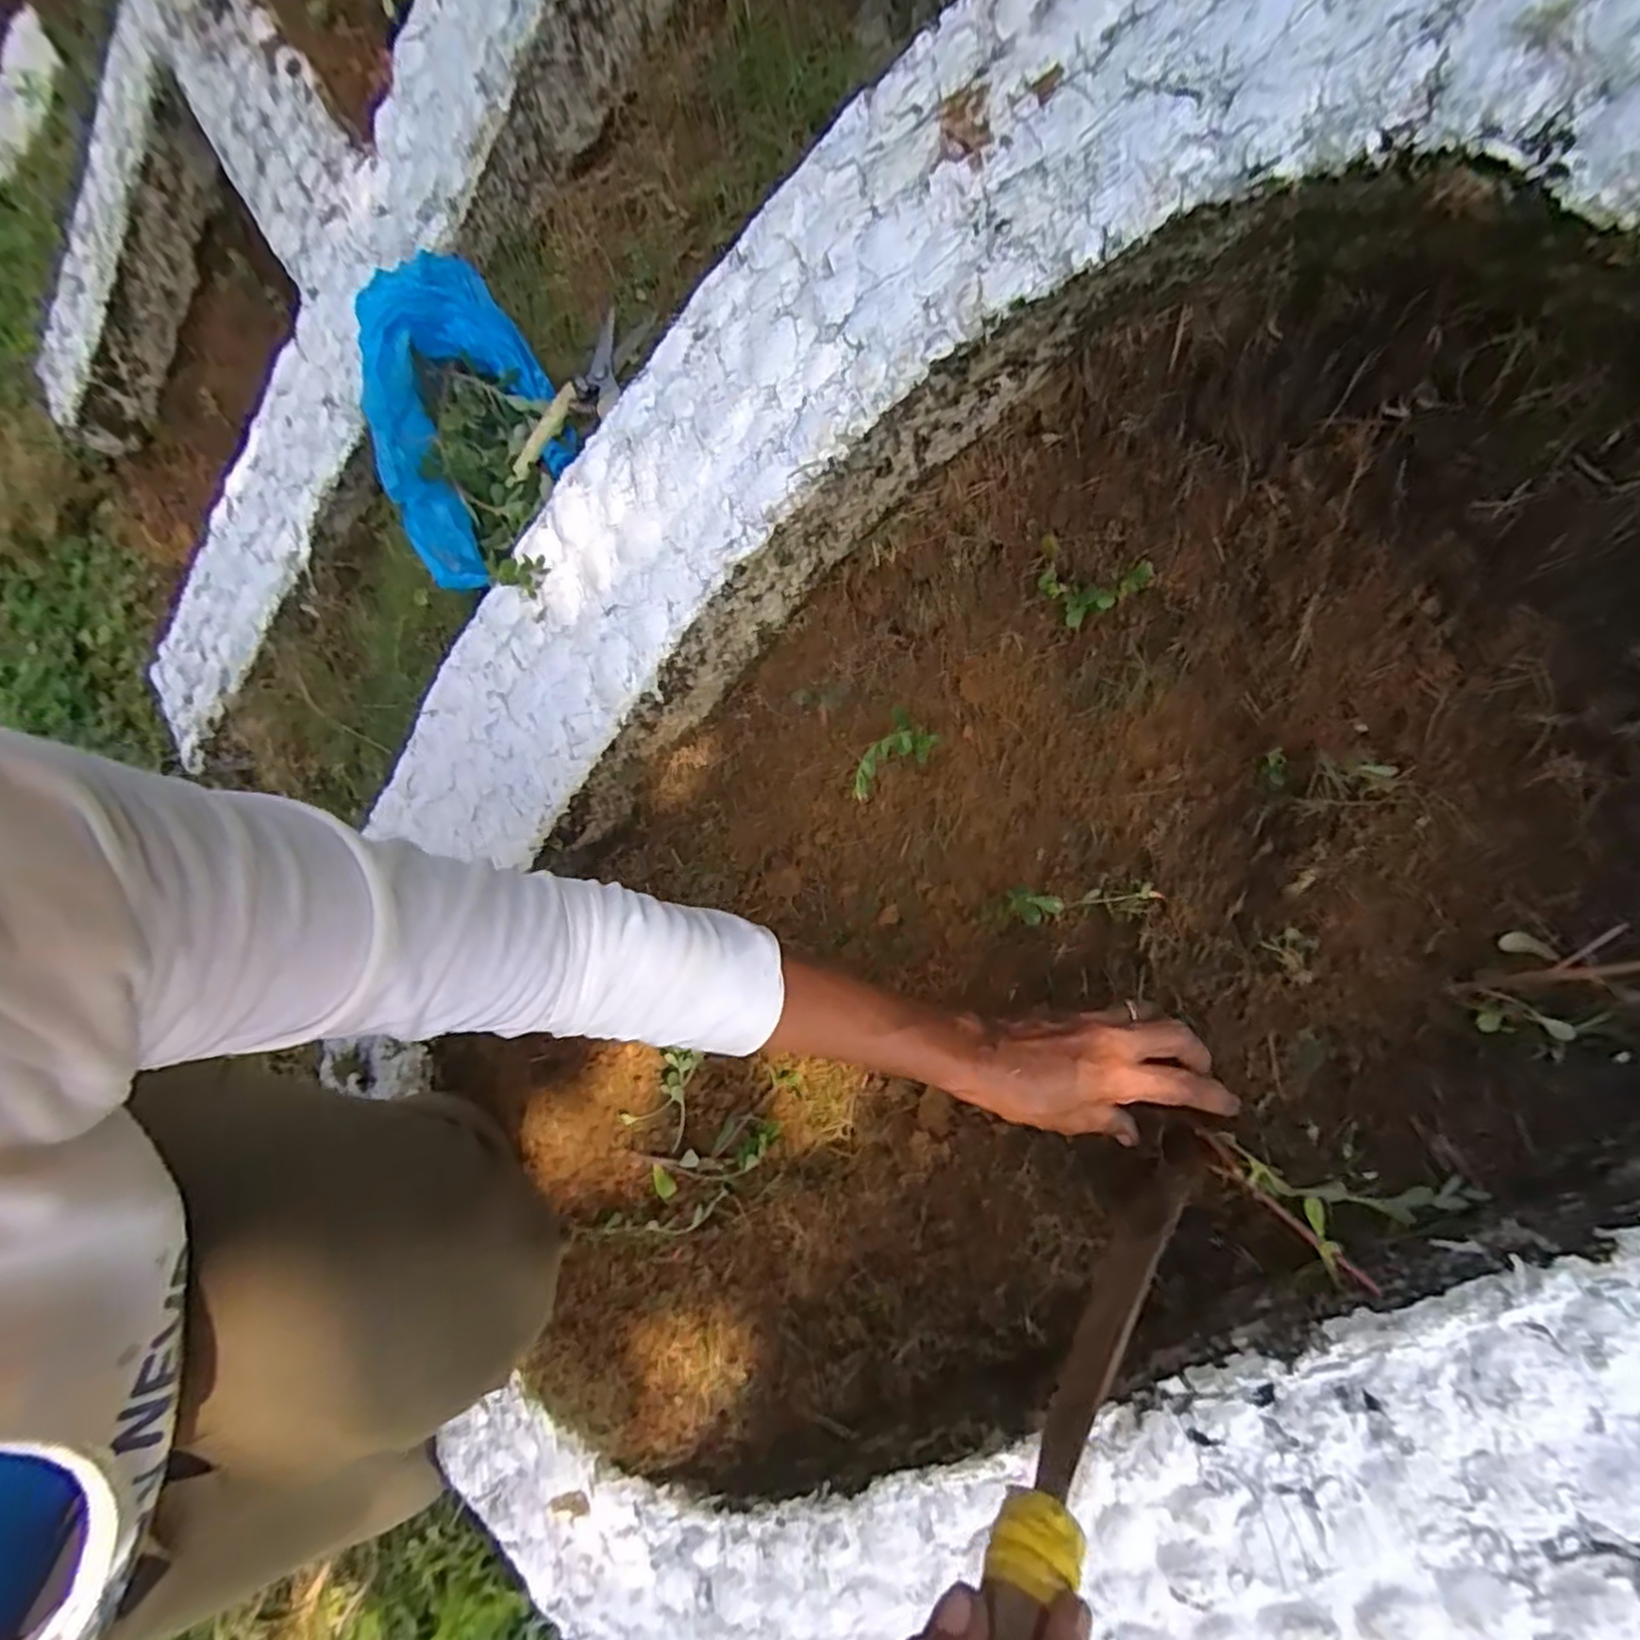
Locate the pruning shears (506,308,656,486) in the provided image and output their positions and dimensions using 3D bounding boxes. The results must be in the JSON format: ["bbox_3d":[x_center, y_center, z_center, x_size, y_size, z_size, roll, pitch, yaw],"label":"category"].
[{"bbox_3d":[-0.203,-0.348,0.616,0.060,0.018,0.175,41,90,15],"label":"pruning shears"}]

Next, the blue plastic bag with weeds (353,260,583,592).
[{"bbox_3d":[-0.273,-0.286,0.577,0.143,0.122,0.259,-21,71,-5],"label":"blue plastic bag with weeds"}]

